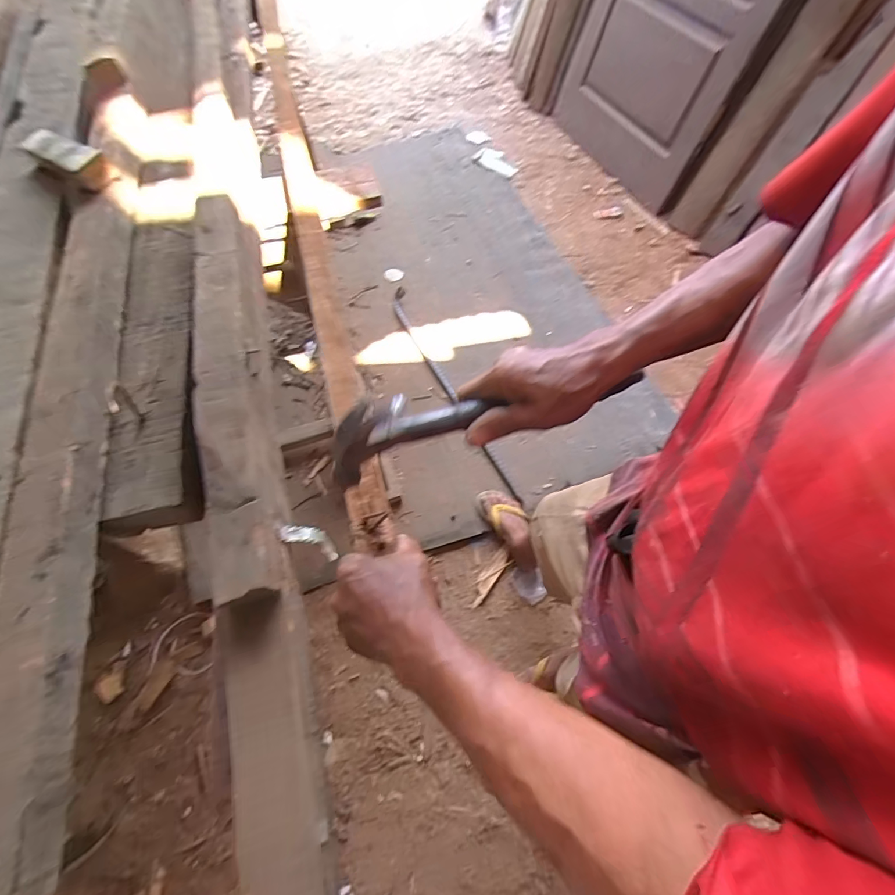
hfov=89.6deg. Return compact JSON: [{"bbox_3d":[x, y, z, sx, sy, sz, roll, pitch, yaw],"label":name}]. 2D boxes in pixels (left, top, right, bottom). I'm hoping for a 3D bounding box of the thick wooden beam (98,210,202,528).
[{"bbox_3d":[-0.360,-0.120,0.570,0.092,0.044,0.450,-9,65,-8],"label":"thick wooden beam"}]

